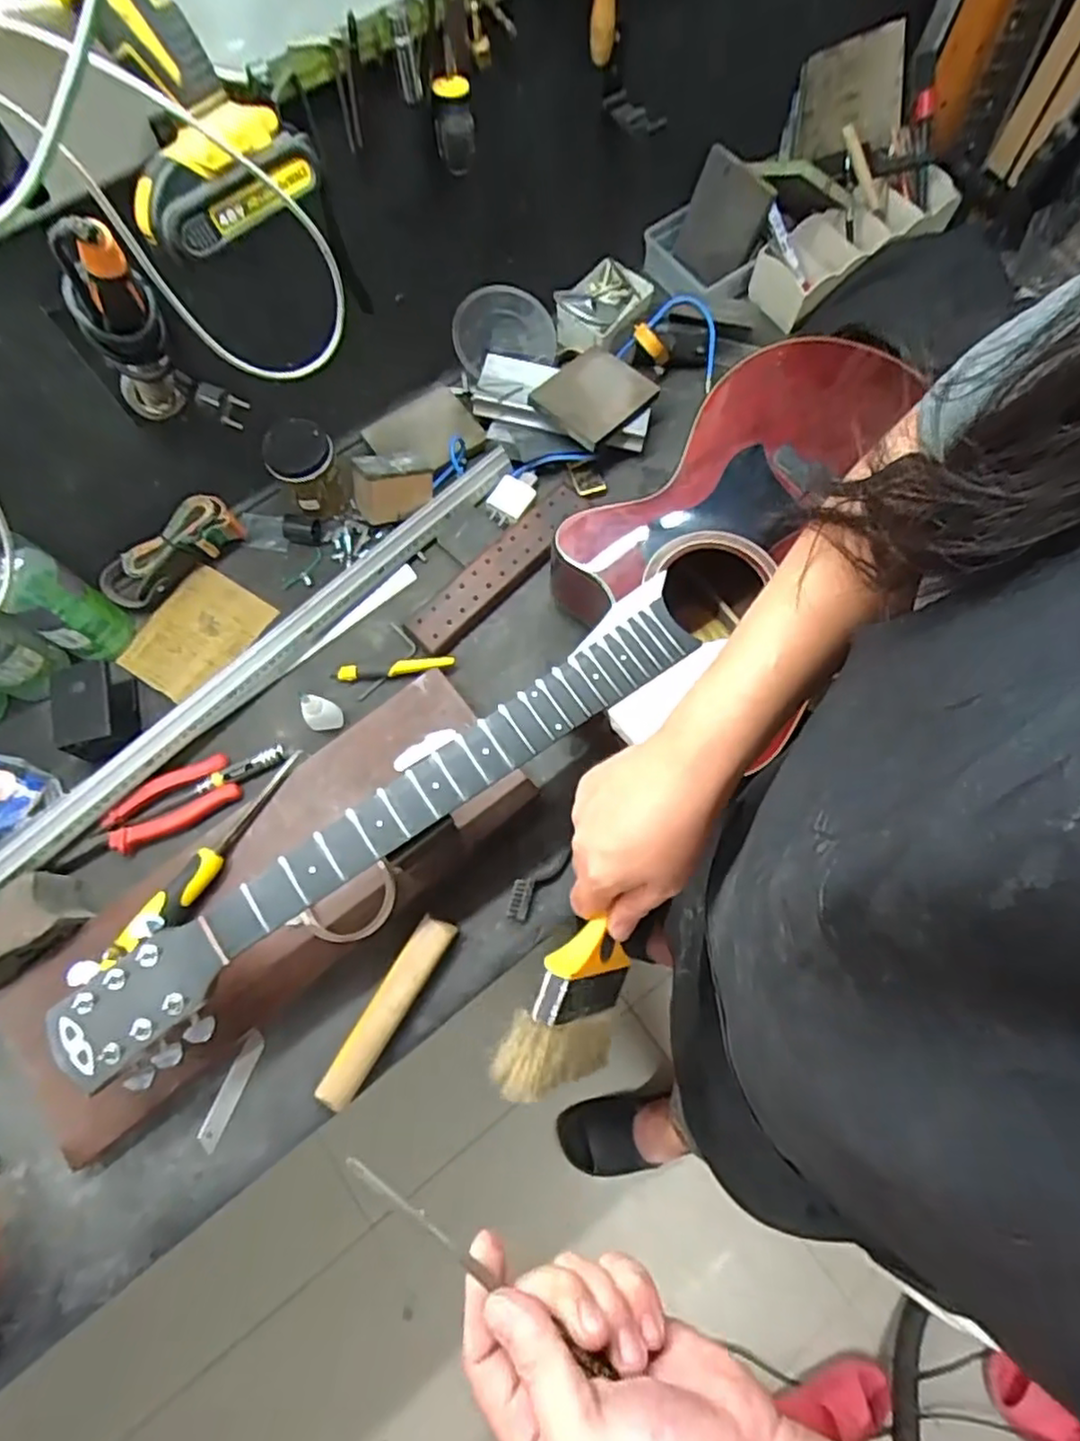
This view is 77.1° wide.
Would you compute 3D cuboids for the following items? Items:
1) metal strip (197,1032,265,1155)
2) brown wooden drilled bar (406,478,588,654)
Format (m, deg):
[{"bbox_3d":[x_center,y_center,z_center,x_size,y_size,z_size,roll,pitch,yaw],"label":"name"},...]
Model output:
[{"bbox_3d":[-0.274,0.329,0.604,0.019,0.005,0.101,28,76,-18],"label":"metal strip"},{"bbox_3d":[-0.044,-0.173,0.748,0.247,0.017,0.057,-43,77,-12],"label":"brown wooden drilled bar"}]

